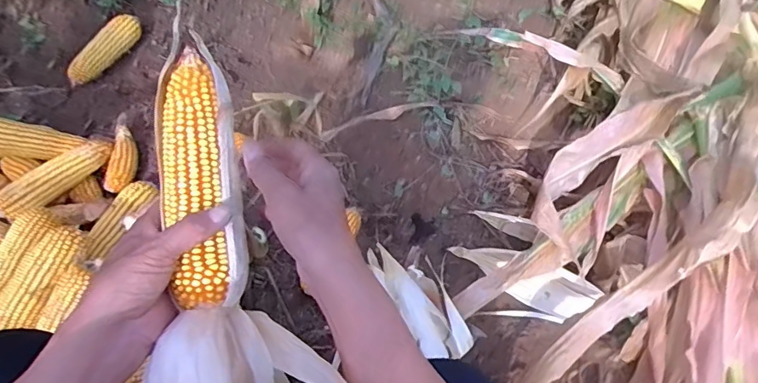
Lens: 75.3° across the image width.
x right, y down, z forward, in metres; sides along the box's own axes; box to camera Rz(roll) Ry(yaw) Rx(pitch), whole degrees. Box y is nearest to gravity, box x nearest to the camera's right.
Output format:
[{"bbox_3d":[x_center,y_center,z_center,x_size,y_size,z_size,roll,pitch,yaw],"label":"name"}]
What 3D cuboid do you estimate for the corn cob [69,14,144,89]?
[{"bbox_3d":[-0.610,-0.322,1.092,0.052,0.060,0.228,19,59,6],"label":"corn cob"}]

